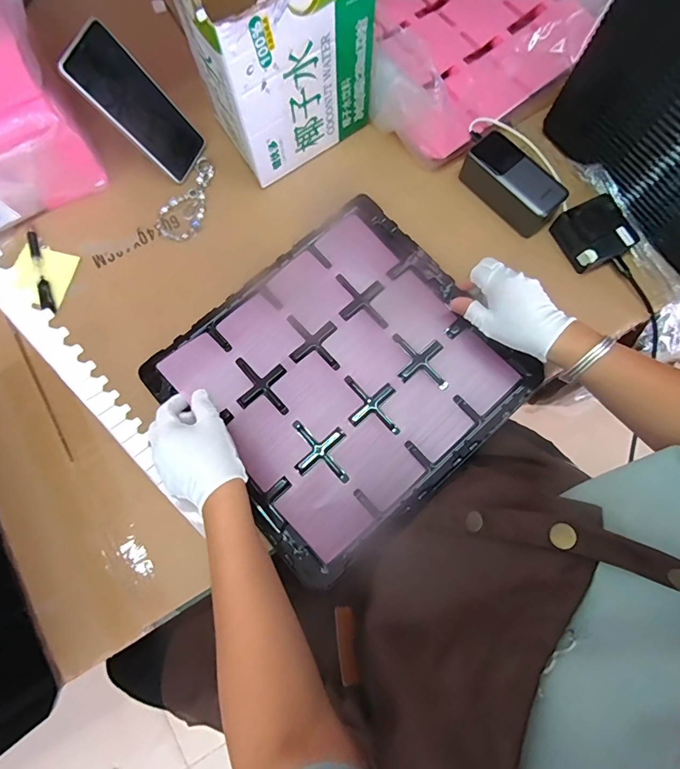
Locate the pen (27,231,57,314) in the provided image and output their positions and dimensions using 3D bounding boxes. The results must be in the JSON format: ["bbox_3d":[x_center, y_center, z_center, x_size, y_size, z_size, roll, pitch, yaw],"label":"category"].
[{"bbox_3d":[-0.389,-0.146,0.537,0.017,0.013,0.118,-21,78,-5],"label":"pen"}]

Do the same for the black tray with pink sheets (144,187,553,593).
[{"bbox_3d":[0.005,-0.013,0.500,0.356,0.021,0.333,-39,81,-8],"label":"black tray with pink sheets"}]

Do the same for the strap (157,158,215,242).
[{"bbox_3d":[-0.196,-0.246,0.553,0.060,0.006,0.119,32,79,6],"label":"strap"}]

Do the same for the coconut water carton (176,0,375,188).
[{"bbox_3d":[-0.069,-0.392,0.482,0.180,0.201,0.154,-28,79,-6],"label":"coconut water carton"}]

